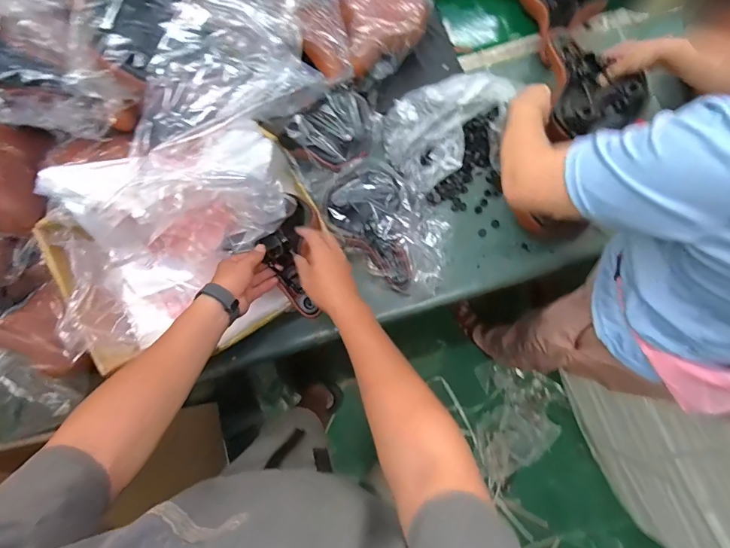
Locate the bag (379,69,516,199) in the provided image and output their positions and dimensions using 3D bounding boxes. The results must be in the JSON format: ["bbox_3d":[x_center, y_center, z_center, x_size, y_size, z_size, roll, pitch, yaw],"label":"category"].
[{"bbox_3d":[0.176,-0.334,0.922,0.297,0.063,0.190,-39,81,-6],"label":"bag"}]

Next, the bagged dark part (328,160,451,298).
[{"bbox_3d":[0.056,-0.104,0.854,0.280,0.115,0.181,41,82,8],"label":"bagged dark part"}]

